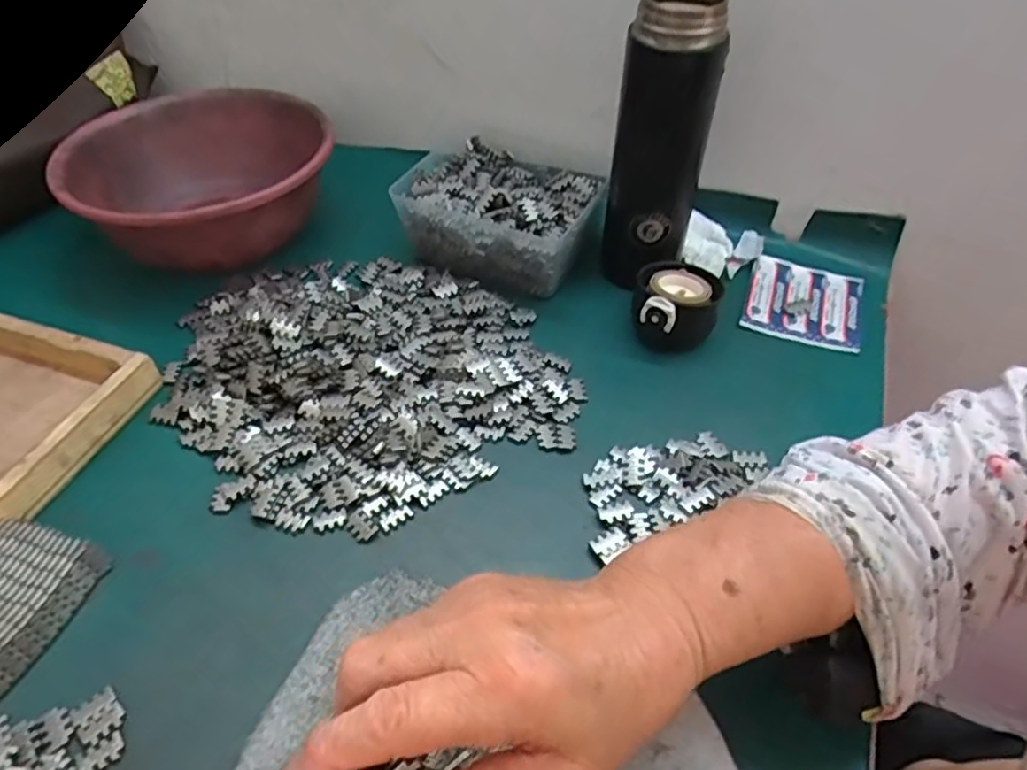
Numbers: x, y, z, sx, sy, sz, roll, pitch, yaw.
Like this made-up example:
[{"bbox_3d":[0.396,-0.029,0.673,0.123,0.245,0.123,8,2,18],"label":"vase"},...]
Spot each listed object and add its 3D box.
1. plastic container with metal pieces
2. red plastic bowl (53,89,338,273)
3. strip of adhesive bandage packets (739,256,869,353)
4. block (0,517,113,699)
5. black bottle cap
[{"bbox_3d":[-0.006,-0.145,0.576,0.152,0.057,0.120,16,48,16],"label":"plastic container with metal pieces"},{"bbox_3d":[-0.261,-0.164,0.579,0.179,0.080,0.200,-7,45,-6],"label":"red plastic bowl"},{"bbox_3d":[0.227,-0.065,0.539,0.084,0.006,0.087,14,53,13],"label":"strip of adhesive bandage packets"},{"bbox_3d":[-0.268,0.114,0.357,0.065,0.018,0.086,13,47,14],"label":"block"},{"bbox_3d":[0.118,-0.058,0.502,0.060,0.045,0.062,-1,45,1],"label":"black bottle cap"}]

